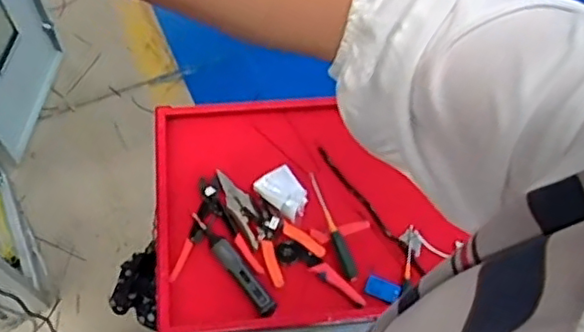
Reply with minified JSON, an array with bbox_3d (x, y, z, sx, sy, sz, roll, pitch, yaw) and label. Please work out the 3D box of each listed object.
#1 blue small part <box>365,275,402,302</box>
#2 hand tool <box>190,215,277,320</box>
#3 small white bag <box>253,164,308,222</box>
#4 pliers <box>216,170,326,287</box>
[{"bbox_3d":[0.151,0.204,1.039,0.056,0.012,0.031,20,63,7],"label":"blue small part"},{"bbox_3d":[-0.097,0.157,1.025,0.032,0.015,0.207,-33,70,-19],"label":"hand tool"},{"bbox_3d":[-0.010,0.044,1.085,0.092,0.023,0.068,38,67,15],"label":"small white bag"},{"bbox_3d":[-0.049,0.090,1.073,0.094,0.016,0.220,-32,69,-18],"label":"pliers"}]

